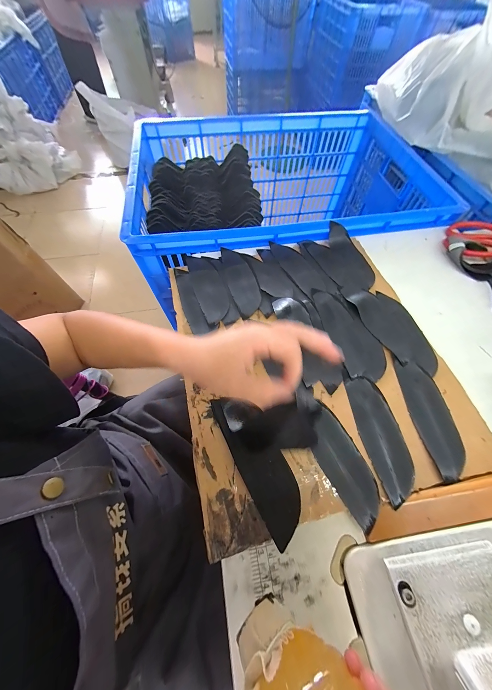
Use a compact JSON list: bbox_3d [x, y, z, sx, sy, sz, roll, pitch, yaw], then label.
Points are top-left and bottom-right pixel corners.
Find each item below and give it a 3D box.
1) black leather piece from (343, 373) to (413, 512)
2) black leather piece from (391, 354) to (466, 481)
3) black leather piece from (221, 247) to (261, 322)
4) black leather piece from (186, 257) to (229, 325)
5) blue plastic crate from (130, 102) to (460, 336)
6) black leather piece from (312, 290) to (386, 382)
[{"bbox_3d":[0.163,0.106,0.270,0.047,0.004,0.136,-10,64,-5],"label":"black leather piece"},{"bbox_3d":[0.231,0.085,0.281,0.047,0.004,0.140,-5,64,-2],"label":"black leather piece"},{"bbox_3d":[-0.010,-0.112,0.375,0.045,0.006,0.147,-17,65,-8],"label":"black leather piece"},{"bbox_3d":[-0.062,-0.099,0.371,0.050,0.006,0.144,-21,65,-10],"label":"black leather piece"},{"bbox_3d":[0.088,-0.374,0.607,0.695,0.265,0.491,-11,64,-7],"label":"blue plastic crate"},{"bbox_3d":[0.148,-0.023,0.333,0.062,0.006,0.157,-18,65,-11],"label":"black leather piece"}]

